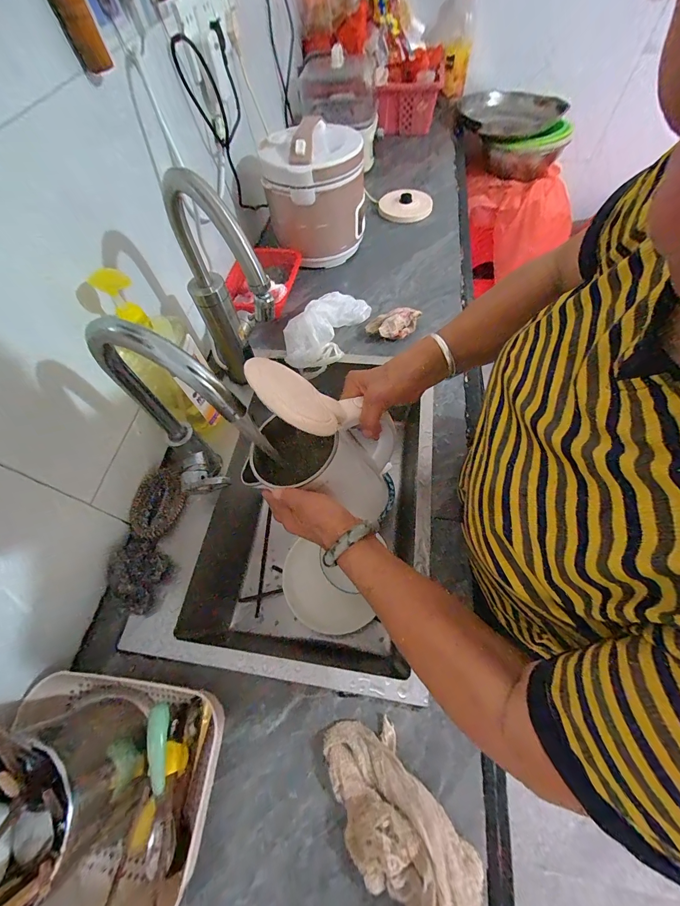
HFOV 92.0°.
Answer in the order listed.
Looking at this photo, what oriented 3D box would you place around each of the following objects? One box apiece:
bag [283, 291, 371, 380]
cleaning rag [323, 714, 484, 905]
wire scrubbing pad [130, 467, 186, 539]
[{"bbox_3d":[-0.035,-0.270,0.689,0.109,0.083,0.201,28,67,17],"label":"bag"},{"bbox_3d":[0.067,0.400,0.337,0.123,0.053,0.203,-16,62,-5],"label":"cleaning rag"},{"bbox_3d":[-0.301,0.082,0.547,0.071,0.017,0.114,22,58,-15],"label":"wire scrubbing pad"}]

